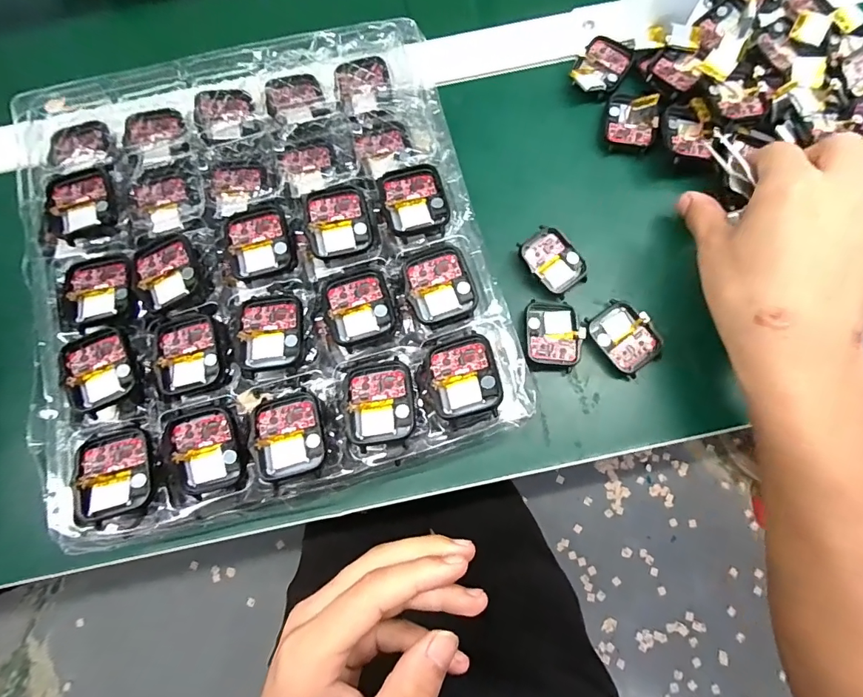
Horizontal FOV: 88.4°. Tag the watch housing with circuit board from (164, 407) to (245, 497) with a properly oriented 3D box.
[{"bbox_3d":[-0.120,0.055,0.240,0.039,0.011,0.043,-11,77,-1],"label":"watch housing with circuit board"}]

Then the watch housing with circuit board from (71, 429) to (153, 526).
[{"bbox_3d":[-0.167,0.065,0.234,0.037,0.007,0.044,-13,77,-1],"label":"watch housing with circuit board"}]

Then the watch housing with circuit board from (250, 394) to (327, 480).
[{"bbox_3d":[-0.076,0.046,0.237,0.037,0.004,0.044,-12,77,-1],"label":"watch housing with circuit board"}]

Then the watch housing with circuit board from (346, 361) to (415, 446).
[{"bbox_3d":[-0.028,0.028,0.239,0.037,0.007,0.043,-5,77,0],"label":"watch housing with circuit board"}]

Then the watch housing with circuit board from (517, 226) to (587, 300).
[{"bbox_3d":[0.084,-0.060,0.305,0.037,0.011,0.046,-39,79,-7],"label":"watch housing with circuit board"}]

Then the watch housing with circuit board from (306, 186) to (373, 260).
[{"bbox_3d":[-0.056,-0.077,0.267,0.037,0.008,0.044,-7,77,0],"label":"watch housing with circuit board"}]

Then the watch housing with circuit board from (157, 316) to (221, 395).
[{"bbox_3d":[-0.138,0.004,0.253,0.036,0.006,0.040,-15,77,-2],"label":"watch housing with circuit board"}]

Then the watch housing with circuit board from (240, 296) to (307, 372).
[{"bbox_3d":[-0.090,-0.010,0.251,0.036,0.009,0.043,-3,77,1],"label":"watch housing with circuit board"}]

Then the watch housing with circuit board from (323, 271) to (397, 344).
[{"bbox_3d":[-0.042,-0.025,0.257,0.037,0.004,0.044,-15,77,-2],"label":"watch housing with circuit board"}]

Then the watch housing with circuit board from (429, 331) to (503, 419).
[{"bbox_3d":[0.017,0.013,0.240,0.036,0.006,0.046,-12,70,13],"label":"watch housing with circuit board"}]

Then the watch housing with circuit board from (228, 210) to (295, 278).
[{"bbox_3d":[-0.103,-0.065,0.268,0.037,0.008,0.044,-15,77,-2],"label":"watch housing with circuit board"}]

